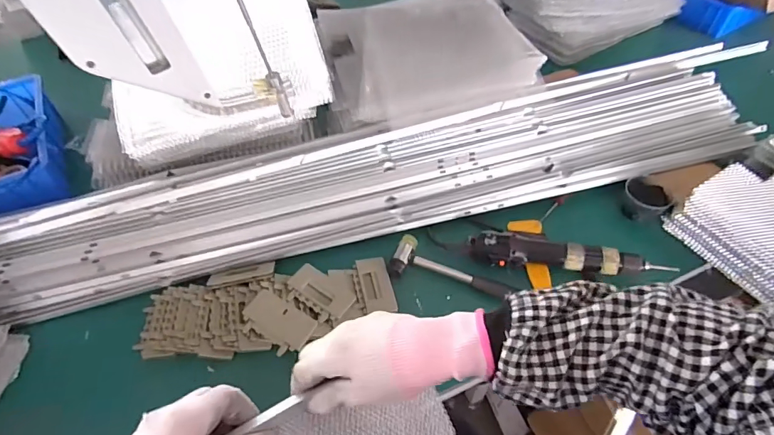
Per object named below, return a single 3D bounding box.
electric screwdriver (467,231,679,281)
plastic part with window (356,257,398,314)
[{"bbox_3d":[0.246,0.053,0.585,0.262,0.041,0.046,8,51,8],"label":"electric screwdriver"},{"bbox_3d":[-0.015,0.092,0.585,0.041,0.007,0.085,-11,51,-7],"label":"plastic part with window"}]

